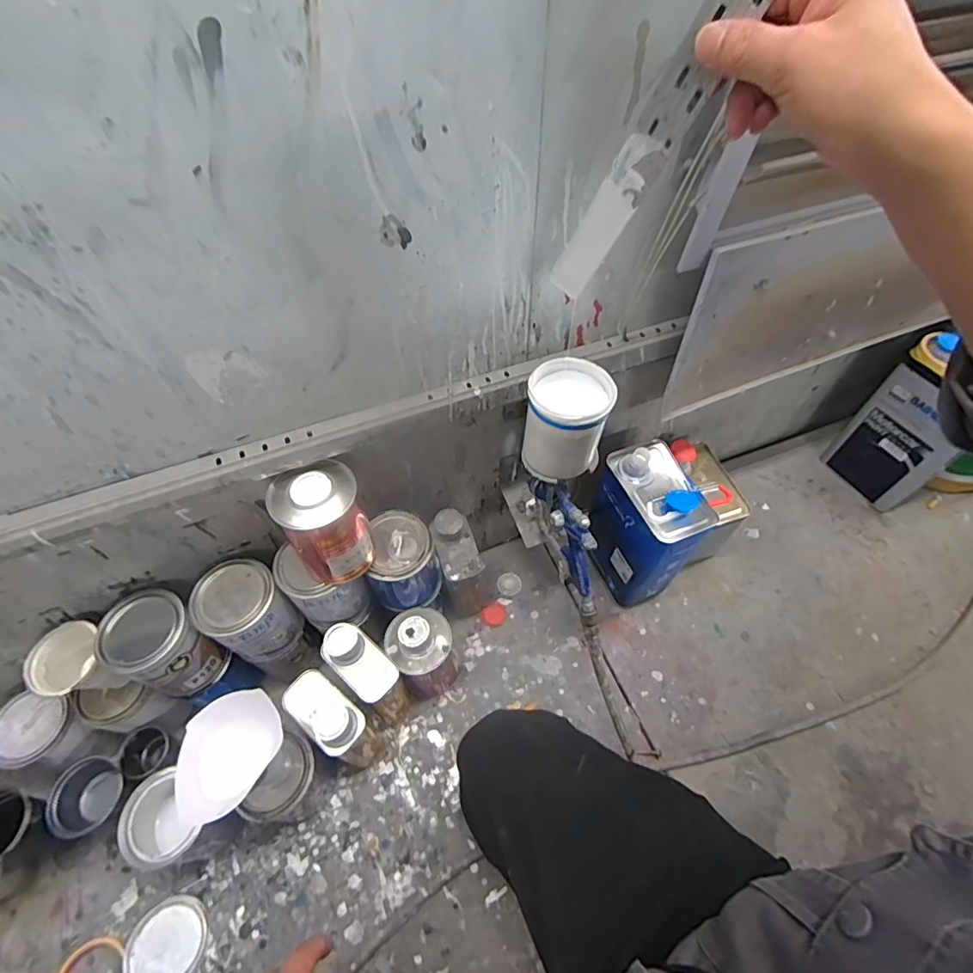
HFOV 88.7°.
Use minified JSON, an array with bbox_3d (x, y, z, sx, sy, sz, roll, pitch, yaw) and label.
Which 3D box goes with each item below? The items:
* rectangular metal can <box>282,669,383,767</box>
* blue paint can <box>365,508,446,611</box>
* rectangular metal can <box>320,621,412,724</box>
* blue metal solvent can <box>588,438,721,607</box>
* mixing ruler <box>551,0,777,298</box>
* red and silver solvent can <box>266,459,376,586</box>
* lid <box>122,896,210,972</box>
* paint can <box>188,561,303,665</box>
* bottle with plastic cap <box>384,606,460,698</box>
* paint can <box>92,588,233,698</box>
[{"bbox_3d":[-0.214,0.336,0.713,0.107,0.210,0.061,33,62,21],"label":"rectangular metal can"},{"bbox_3d":[-0.125,0.116,0.749,0.101,0.139,0.103,-3,55,-1],"label":"blue paint can"},{"bbox_3d":[-0.173,0.286,0.745,0.105,0.215,0.066,36,63,23],"label":"rectangular metal can"},{"bbox_3d":[0.259,0.074,0.843,0.112,0.284,0.164,-20,57,-12],"label":"blue metal solvent can"},{"bbox_3d":[0.123,-0.247,0.309,0.032,0.340,0.006,34,63,-3],"label":"mixing ruler"},{"bbox_3d":[-0.196,0.054,0.628,0.093,0.163,0.081,-19,57,-11],"label":"red and silver solvent can"},{"bbox_3d":[-0.425,0.611,0.662,0.096,0.015,0.094,-1,55,1],"label":"lid"},{"bbox_3d":[-0.334,0.179,0.706,0.097,0.143,0.101,-1,55,1],"label":"paint can"},{"bbox_3d":[-0.098,0.260,0.783,0.091,0.181,0.088,-1,55,1],"label":"bottle with plastic cap"},{"bbox_3d":[-0.437,0.217,0.682,0.107,0.129,0.099,-1,55,1],"label":"paint can"}]

